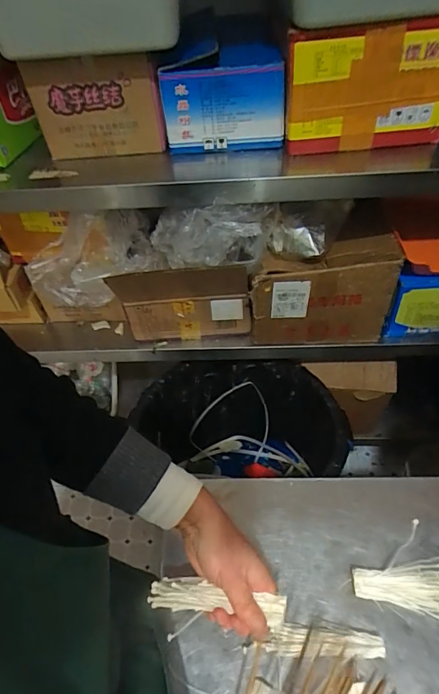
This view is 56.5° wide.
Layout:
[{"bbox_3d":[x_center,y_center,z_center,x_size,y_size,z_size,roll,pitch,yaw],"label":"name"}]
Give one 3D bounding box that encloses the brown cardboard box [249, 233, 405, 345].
[{"bbox_3d":[0.234,-0.129,0.960,0.311,0.226,0.121,-1,49,5],"label":"brown cardboard box"}]

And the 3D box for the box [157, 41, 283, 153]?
[{"bbox_3d":[0.011,-0.465,0.764,0.215,0.157,0.131,3,49,8],"label":"box"}]

